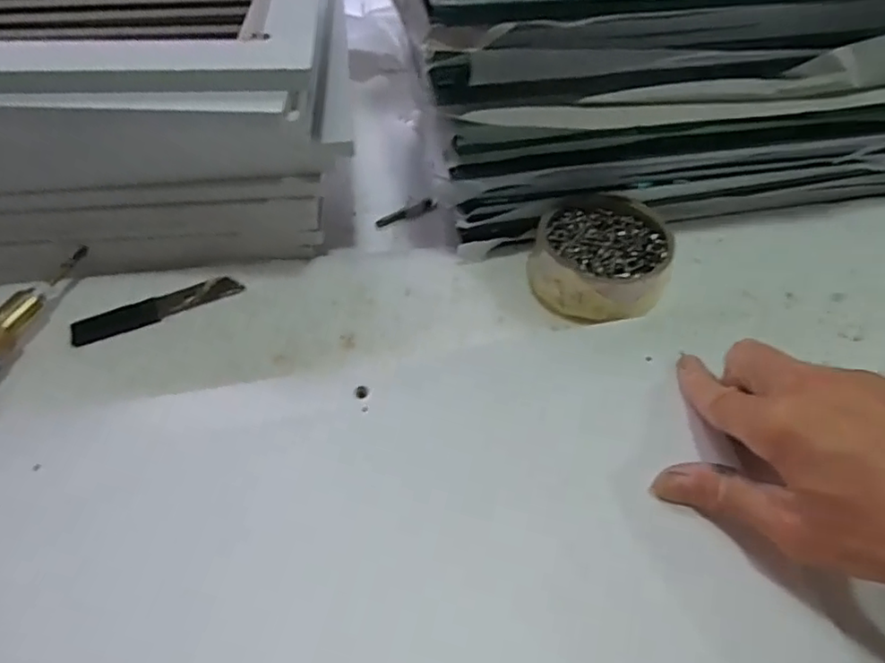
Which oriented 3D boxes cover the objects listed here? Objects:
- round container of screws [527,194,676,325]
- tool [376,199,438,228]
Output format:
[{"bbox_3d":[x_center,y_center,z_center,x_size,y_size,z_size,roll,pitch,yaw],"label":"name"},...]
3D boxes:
[{"bbox_3d":[0.102,-0.048,0.396,0.082,0.046,0.087,0,53,0],"label":"round container of screws"},{"bbox_3d":[-0.028,-0.091,0.471,0.049,0.008,0.008,-24,56,-17],"label":"tool"}]

